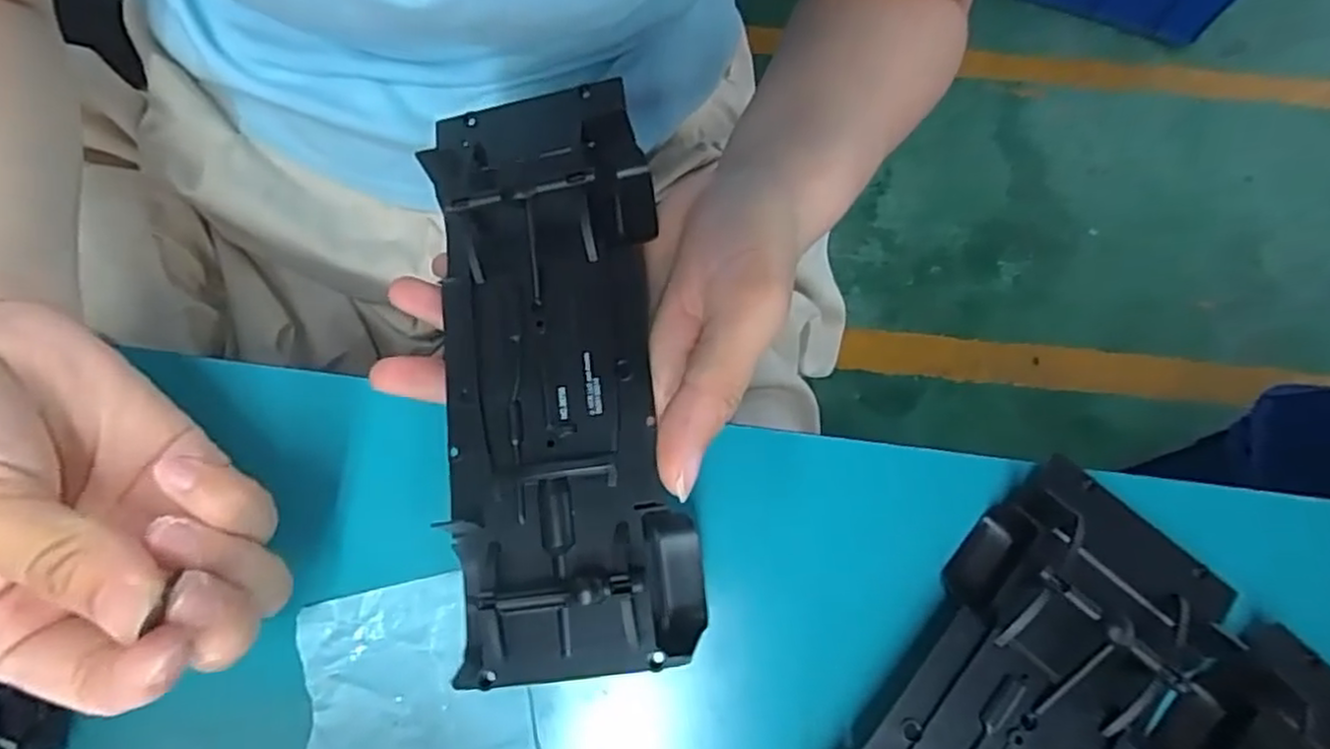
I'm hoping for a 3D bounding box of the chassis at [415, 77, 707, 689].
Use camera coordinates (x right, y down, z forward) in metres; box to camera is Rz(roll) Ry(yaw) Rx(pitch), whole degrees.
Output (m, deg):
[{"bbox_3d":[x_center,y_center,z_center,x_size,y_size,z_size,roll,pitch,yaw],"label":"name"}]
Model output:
[{"bbox_3d":[-0.036,-0.007,0.231,0.073,0.026,0.191,-7,75,-4],"label":"chassis"}]

